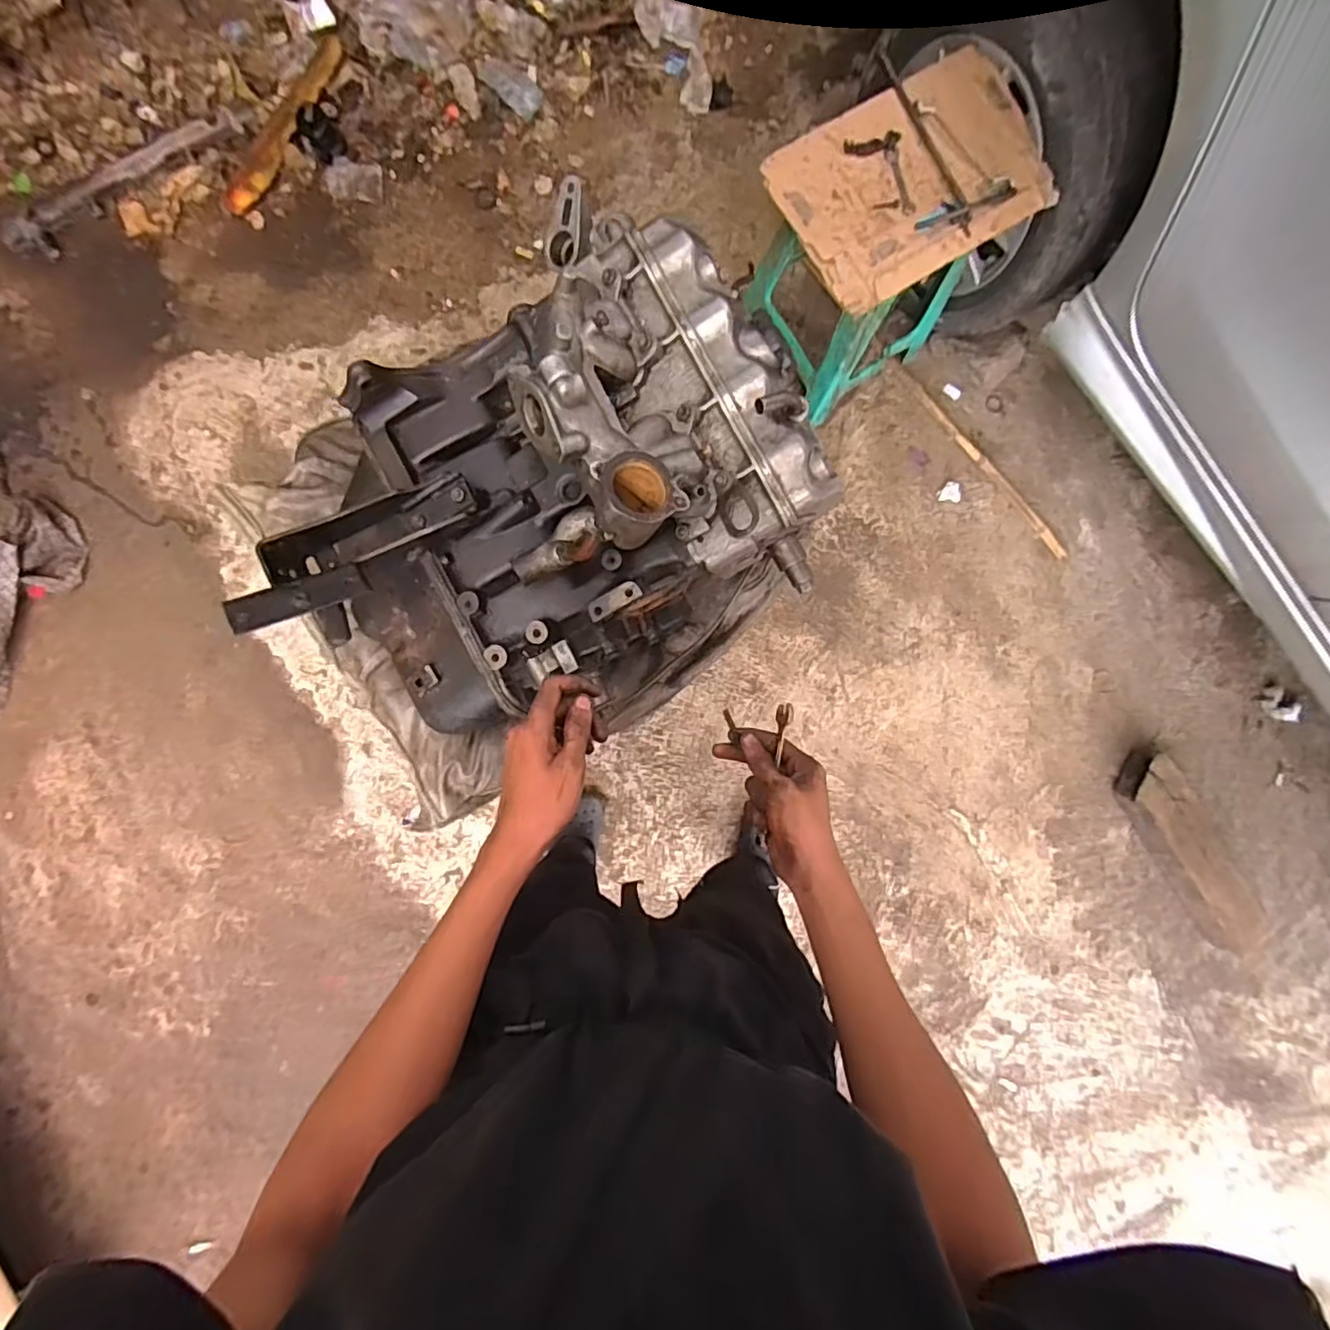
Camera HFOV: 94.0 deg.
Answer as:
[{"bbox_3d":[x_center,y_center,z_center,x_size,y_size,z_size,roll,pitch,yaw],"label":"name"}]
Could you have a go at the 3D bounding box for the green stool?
[{"bbox_3d":[0.380,-0.767,1.194,0.410,0.442,0.295,-34,90,-6],"label":"green stool"}]

